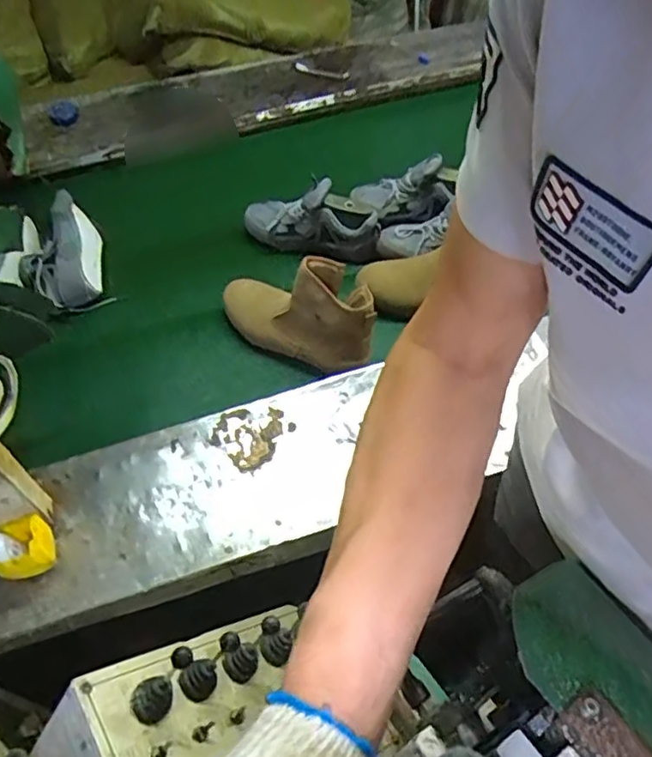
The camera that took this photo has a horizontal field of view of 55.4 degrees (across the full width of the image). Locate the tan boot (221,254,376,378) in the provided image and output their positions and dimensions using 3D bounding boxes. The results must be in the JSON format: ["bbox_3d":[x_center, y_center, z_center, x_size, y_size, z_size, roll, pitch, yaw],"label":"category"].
[{"bbox_3d":[-0.046,-0.123,1.009,0.282,0.159,0.119,31,61,24],"label":"tan boot"}]

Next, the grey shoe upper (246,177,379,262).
[{"bbox_3d":[-0.028,-0.296,1.146,0.255,0.114,0.080,12,55,12],"label":"grey shoe upper"}]

